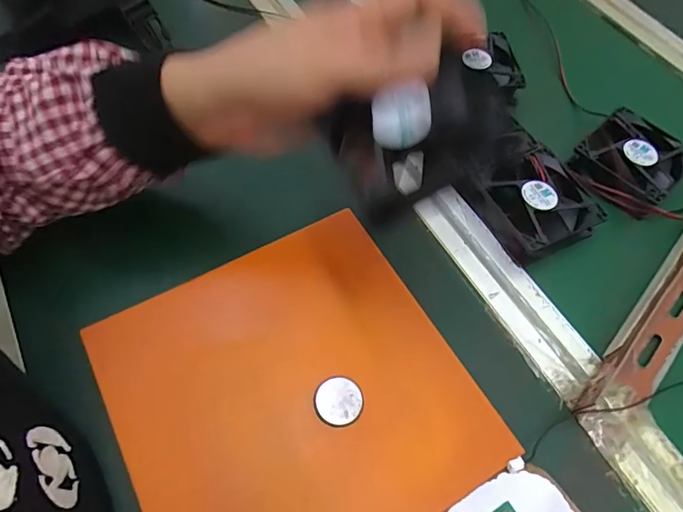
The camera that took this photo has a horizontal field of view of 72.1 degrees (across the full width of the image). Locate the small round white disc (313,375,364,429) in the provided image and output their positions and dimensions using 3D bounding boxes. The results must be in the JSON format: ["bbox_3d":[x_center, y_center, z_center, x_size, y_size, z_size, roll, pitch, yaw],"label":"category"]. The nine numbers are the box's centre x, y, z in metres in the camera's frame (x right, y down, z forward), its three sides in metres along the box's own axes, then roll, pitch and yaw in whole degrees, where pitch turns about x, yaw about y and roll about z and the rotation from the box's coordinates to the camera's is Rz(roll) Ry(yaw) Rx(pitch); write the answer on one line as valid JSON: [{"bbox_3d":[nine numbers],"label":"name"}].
[{"bbox_3d":[-0.001,0.087,0.282,0.029,0.004,0.028,2,59,-3],"label":"small round white disc"}]

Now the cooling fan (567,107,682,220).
[{"bbox_3d":[0.248,-0.082,0.400,0.091,0.022,0.077,-38,68,-23],"label":"cooling fan"}]

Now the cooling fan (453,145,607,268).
[{"bbox_3d":[0.153,-0.043,0.375,0.084,0.026,0.084,-26,64,-18],"label":"cooling fan"}]

